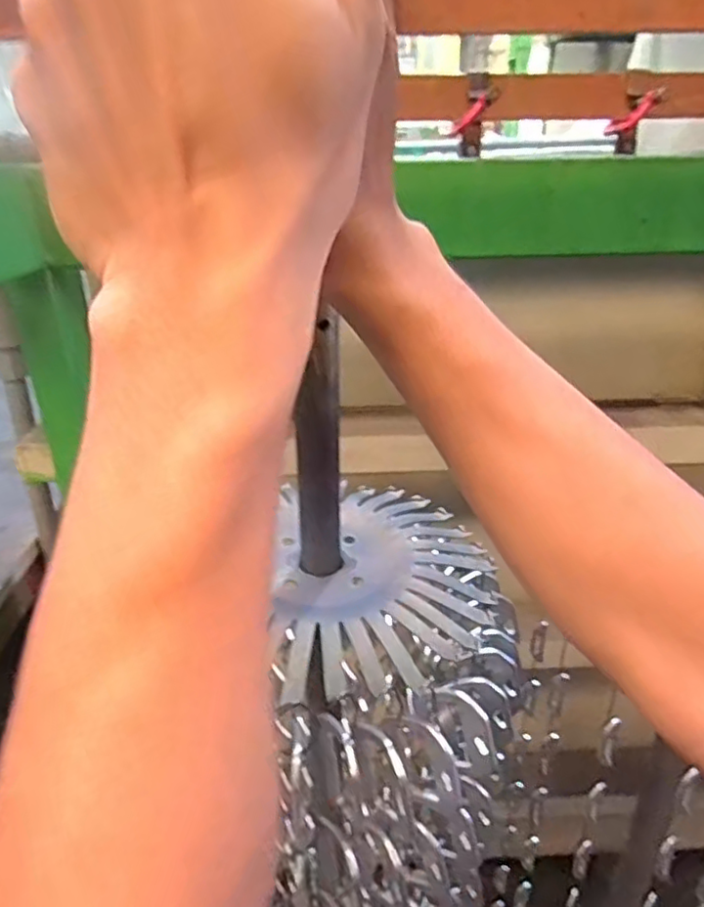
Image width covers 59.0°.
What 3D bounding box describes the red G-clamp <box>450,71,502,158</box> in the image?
[{"bbox_3d":[0.169,-0.468,0.864,0.054,0.110,0.112,2,26,7],"label":"red G-clamp"}]

